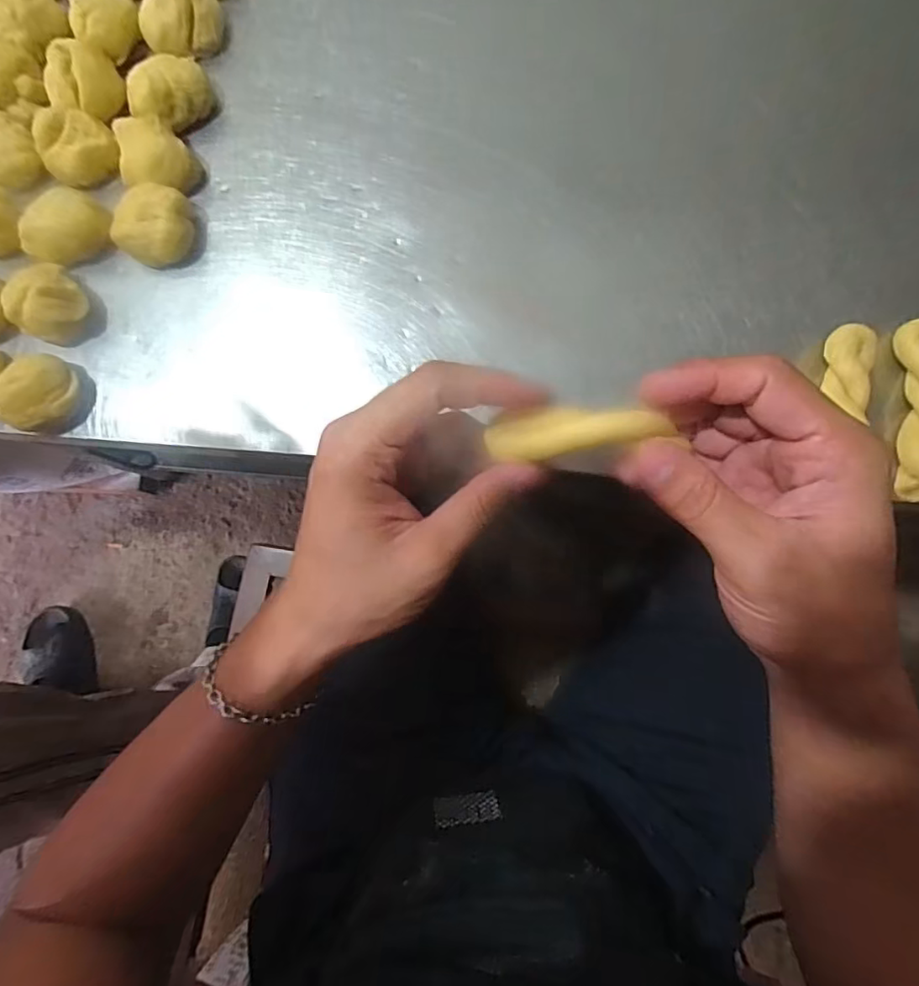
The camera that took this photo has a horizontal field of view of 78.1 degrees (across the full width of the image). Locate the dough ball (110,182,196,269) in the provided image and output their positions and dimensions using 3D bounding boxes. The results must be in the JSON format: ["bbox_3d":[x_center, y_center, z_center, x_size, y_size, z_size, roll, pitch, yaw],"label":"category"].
[{"bbox_3d":[-0.181,-0.159,0.338,0.037,0.027,0.043,4,83,3],"label":"dough ball"}]

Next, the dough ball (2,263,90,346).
[{"bbox_3d":[-0.237,-0.109,0.330,0.034,0.033,0.041,28,83,6],"label":"dough ball"}]

